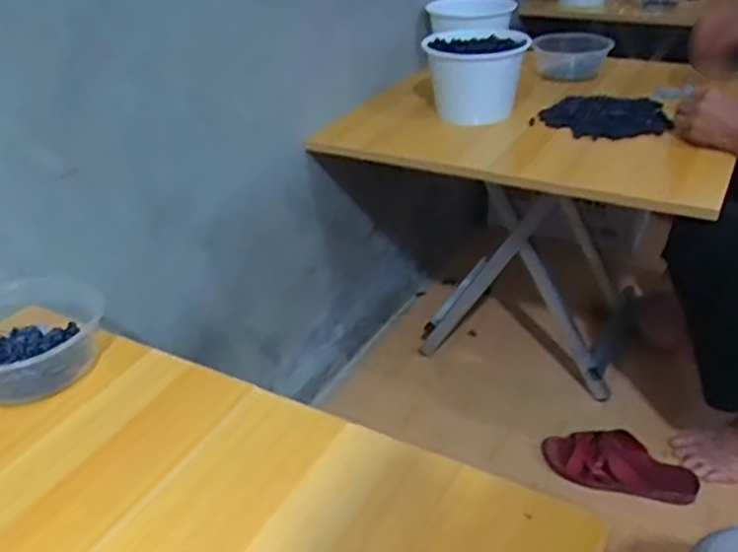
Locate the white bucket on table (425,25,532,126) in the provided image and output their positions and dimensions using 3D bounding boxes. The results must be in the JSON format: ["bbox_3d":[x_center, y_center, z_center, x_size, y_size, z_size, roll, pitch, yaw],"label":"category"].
[{"bbox_3d":[0.170,-0.322,1.150,0.155,0.126,0.169,-1,32,1],"label":"white bucket on table"}]

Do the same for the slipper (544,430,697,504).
[{"bbox_3d":[0.404,0.308,1.142,0.238,0.056,0.098,8,33,15],"label":"slipper"}]

